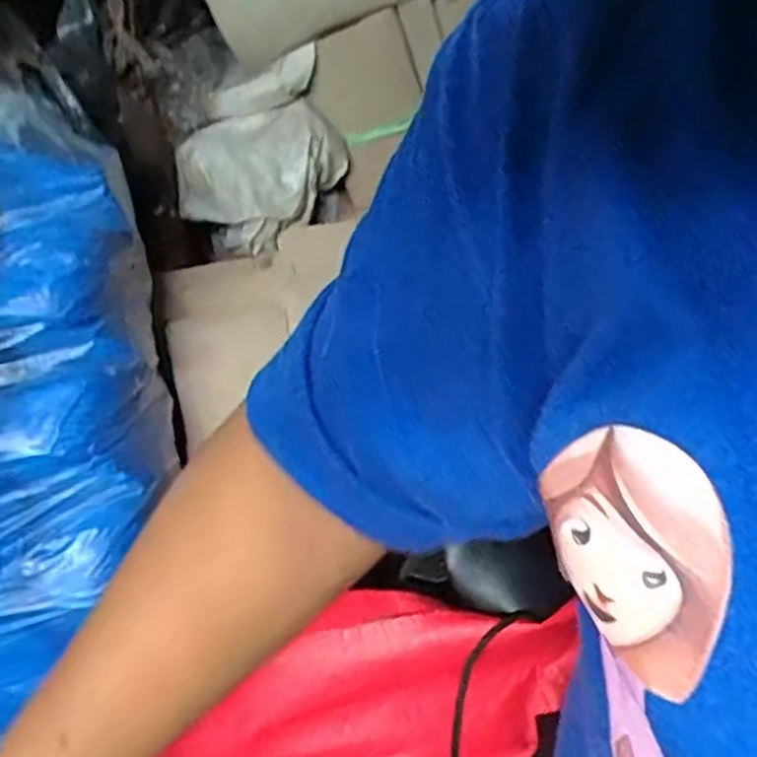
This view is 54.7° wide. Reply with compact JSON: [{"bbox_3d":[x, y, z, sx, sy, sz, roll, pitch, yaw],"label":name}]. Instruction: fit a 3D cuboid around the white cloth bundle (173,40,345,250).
[{"bbox_3d":[-0.104,-0.200,0.654,0.142,0.148,0.085,-6,27,-1],"label":"white cloth bundle"}]

